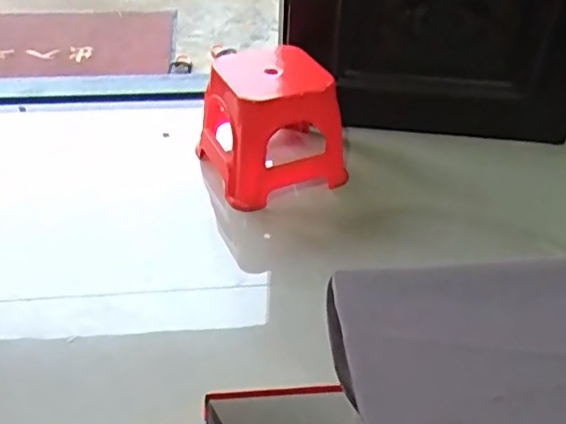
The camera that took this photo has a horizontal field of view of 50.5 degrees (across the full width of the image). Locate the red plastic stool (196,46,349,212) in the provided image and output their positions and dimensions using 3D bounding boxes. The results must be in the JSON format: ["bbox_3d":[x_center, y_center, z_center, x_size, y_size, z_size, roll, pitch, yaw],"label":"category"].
[{"bbox_3d":[-0.035,-0.217,1.451,0.280,0.294,0.281,-17,44,-20],"label":"red plastic stool"}]

